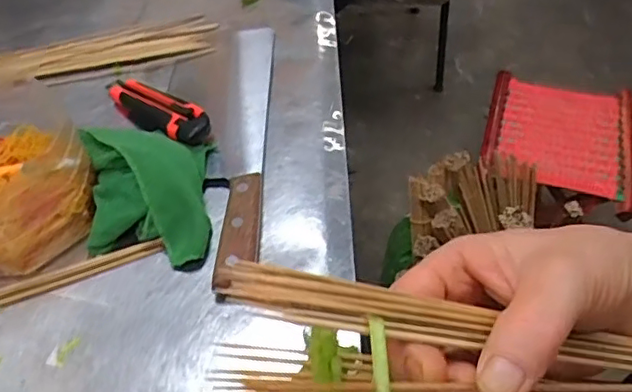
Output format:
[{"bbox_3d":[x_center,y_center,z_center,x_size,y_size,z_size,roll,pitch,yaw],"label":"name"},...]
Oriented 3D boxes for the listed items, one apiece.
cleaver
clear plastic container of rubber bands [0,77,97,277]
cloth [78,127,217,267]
[{"bbox_3d":[-0.069,-0.059,0.577,0.043,0.020,0.340,-1,51,1],"label":"cleaver"},{"bbox_3d":[-0.271,-0.020,0.517,0.128,0.081,0.162,-36,58,-24],"label":"clear plastic container of rubber bands"},{"bbox_3d":[-0.147,-0.008,0.517,0.106,0.054,0.135,-4,51,-1],"label":"cloth"}]

